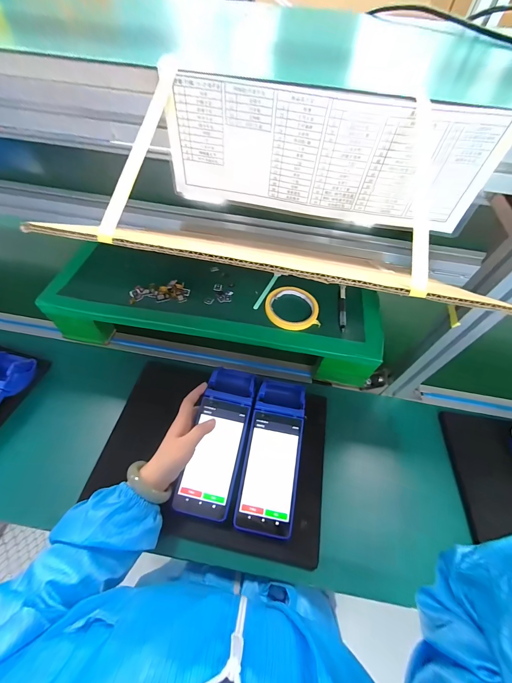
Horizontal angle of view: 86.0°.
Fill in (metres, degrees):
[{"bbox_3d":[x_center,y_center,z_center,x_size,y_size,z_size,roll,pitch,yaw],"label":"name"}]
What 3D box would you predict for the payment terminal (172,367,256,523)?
[{"bbox_3d":[-0.056,0.143,0.432,0.078,0.042,0.226,10,58,3],"label":"payment terminal"}]

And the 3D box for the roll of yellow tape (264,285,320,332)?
[{"bbox_3d":[0.064,-0.062,0.499,0.093,0.017,0.090,1,57,-2],"label":"roll of yellow tape"}]

